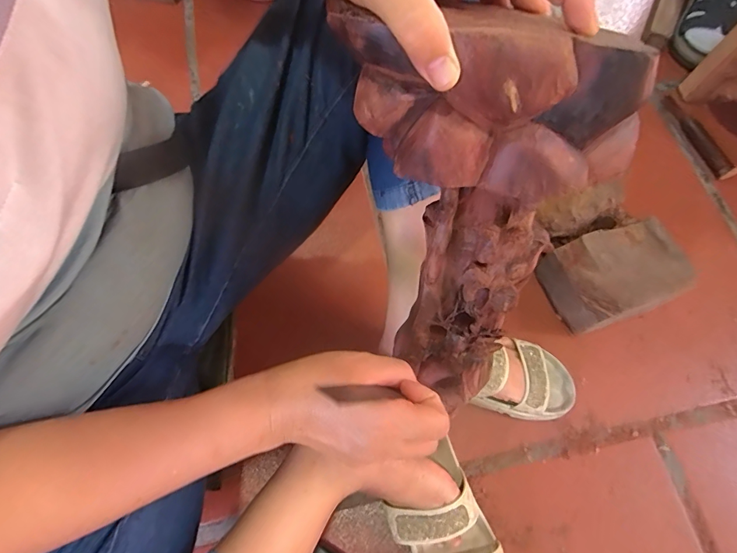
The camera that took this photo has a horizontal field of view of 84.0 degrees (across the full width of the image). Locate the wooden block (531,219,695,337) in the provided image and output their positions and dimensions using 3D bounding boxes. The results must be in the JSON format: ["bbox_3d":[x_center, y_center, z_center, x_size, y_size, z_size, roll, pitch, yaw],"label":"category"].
[{"bbox_3d":[0.301,0.002,0.520,0.140,0.092,0.114,-21,70,-7],"label":"wooden block"}]

